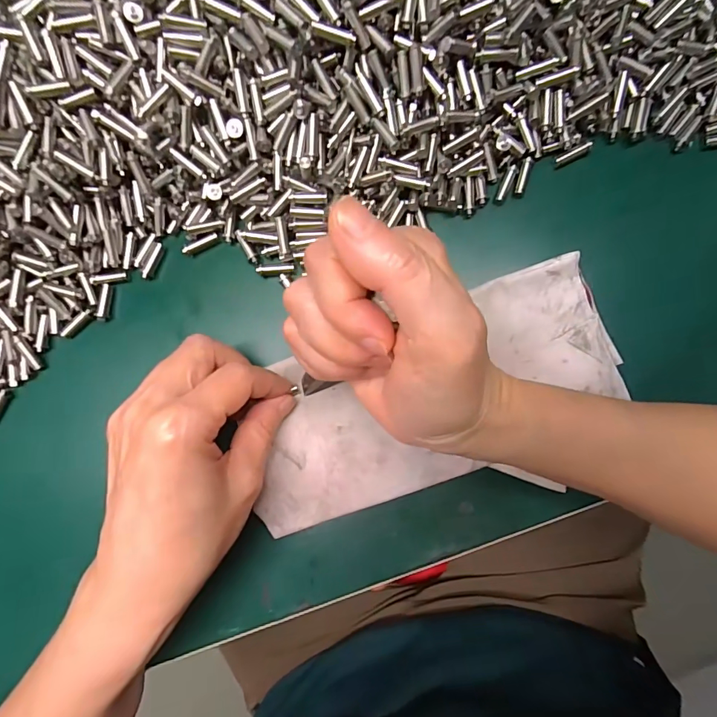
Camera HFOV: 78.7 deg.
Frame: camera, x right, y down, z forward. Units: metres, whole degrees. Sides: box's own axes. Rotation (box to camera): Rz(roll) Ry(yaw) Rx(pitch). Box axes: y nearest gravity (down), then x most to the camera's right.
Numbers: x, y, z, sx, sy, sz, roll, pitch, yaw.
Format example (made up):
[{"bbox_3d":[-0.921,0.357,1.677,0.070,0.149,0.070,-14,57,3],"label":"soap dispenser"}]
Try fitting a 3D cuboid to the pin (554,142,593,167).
[{"bbox_3d":[0.114,-0.109,0.233,0.019,0.004,0.005,-23,92,17],"label":"pin"}]

